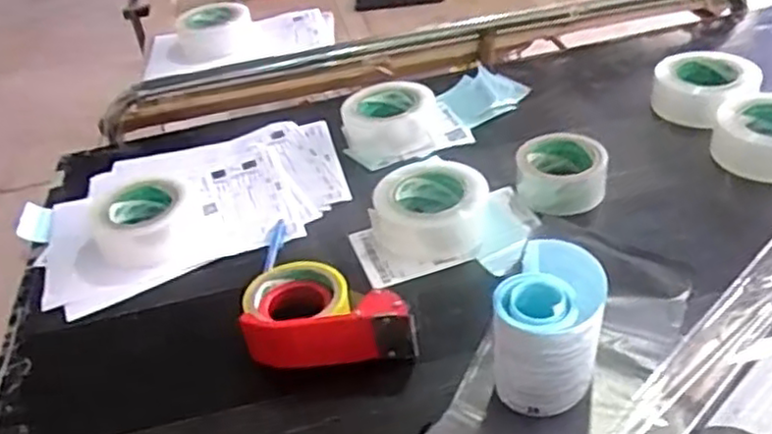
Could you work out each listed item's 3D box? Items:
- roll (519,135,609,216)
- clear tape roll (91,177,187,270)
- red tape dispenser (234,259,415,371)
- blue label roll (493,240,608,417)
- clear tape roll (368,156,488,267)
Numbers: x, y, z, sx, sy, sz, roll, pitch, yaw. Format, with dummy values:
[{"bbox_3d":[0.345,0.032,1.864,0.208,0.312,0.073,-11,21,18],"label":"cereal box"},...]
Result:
[{"bbox_3d":[0.204,-0.052,0.822,0.098,0.052,0.096,-5,38,4],"label":"roll"},{"bbox_3d":[-0.289,0.003,0.838,0.106,0.044,0.127,-16,38,-11],"label":"clear tape roll"},{"bbox_3d":[-0.055,0.086,0.674,0.162,0.059,0.101,-5,38,4],"label":"red tape dispenser"},{"bbox_3d":[0.137,0.093,0.593,0.083,0.108,0.113,8,40,20],"label":"blue label roll"},{"bbox_3d":[0.051,-0.010,0.799,0.130,0.049,0.139,4,39,15],"label":"clear tape roll"}]

